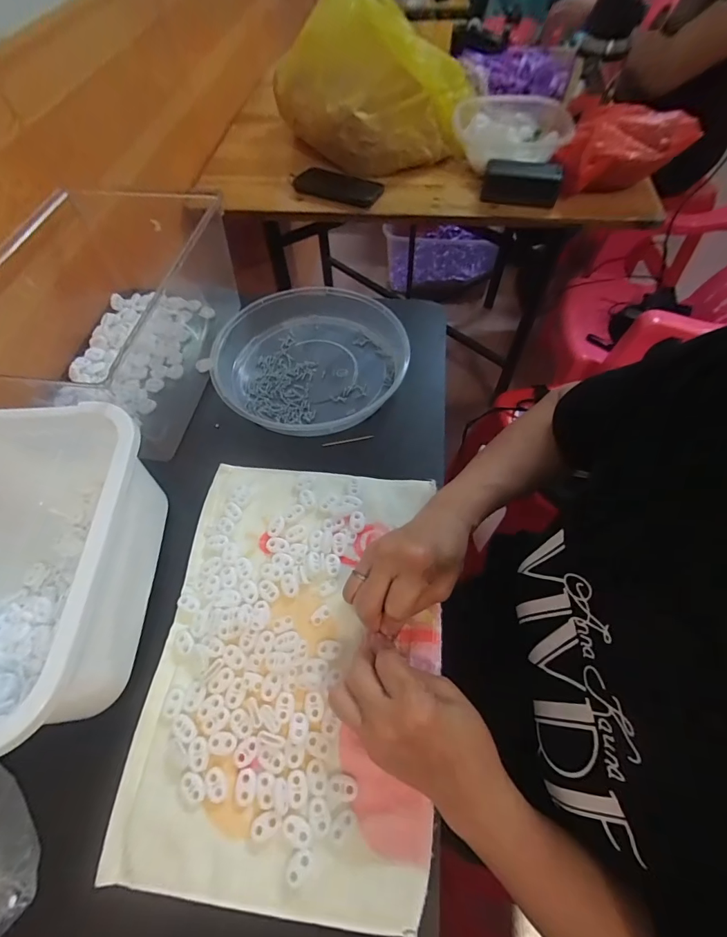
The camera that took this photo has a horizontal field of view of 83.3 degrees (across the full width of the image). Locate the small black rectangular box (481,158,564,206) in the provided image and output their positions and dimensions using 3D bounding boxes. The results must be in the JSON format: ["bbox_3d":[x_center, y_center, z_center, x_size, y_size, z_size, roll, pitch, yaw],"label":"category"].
[{"bbox_3d":[0.277,-0.498,0.711,0.128,0.047,0.048,15,61,10],"label":"small black rectangular box"}]

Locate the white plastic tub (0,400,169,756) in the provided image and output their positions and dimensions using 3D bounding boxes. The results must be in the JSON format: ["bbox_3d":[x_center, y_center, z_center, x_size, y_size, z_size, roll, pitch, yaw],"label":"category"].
[{"bbox_3d":[-0.282,0.082,0.330,0.183,0.113,0.248,-2,58,-1],"label":"white plastic tub"}]

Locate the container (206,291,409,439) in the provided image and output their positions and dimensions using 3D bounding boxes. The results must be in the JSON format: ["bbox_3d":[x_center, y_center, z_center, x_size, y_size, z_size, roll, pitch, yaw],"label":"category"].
[{"bbox_3d":[-0.068,-0.143,0.509,0.226,0.037,0.204,-17,60,-9],"label":"container"}]

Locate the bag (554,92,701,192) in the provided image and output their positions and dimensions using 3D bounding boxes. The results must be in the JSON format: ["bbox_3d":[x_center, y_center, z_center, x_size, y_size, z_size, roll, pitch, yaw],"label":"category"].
[{"bbox_3d":[0.452,-0.565,0.714,0.197,0.097,0.230,16,60,10],"label":"bag"}]

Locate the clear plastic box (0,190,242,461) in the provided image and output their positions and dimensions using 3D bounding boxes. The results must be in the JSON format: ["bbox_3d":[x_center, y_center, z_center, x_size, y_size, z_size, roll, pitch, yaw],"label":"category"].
[{"bbox_3d":[-0.299,-0.179,0.491,0.215,0.105,0.291,8,59,5],"label":"clear plastic box"}]

